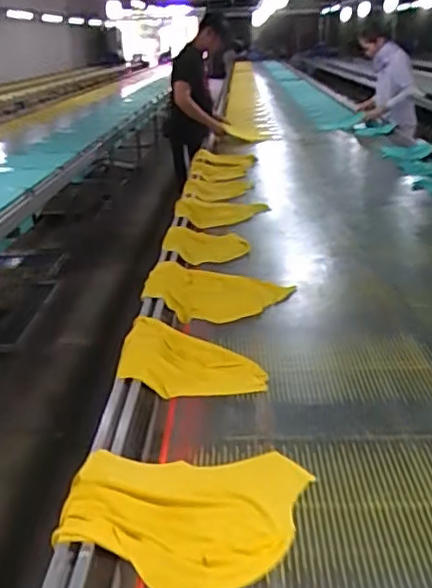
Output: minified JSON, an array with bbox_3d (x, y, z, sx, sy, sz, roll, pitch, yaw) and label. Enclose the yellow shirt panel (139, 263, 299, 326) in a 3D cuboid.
[{"bbox_3d":[-0.008,-0.012,1.611,0.407,0.052,0.299,7,25,20],"label":"yellow shirt panel"}]

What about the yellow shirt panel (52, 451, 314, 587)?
[{"bbox_3d":[-0.034,0.313,0.851,0.373,0.044,0.255,-5,23,-7],"label":"yellow shirt panel"}]

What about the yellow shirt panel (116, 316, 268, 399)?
[{"bbox_3d":[-0.054,0.129,1.298,0.305,0.042,0.300,-2,23,0],"label":"yellow shirt panel"}]

